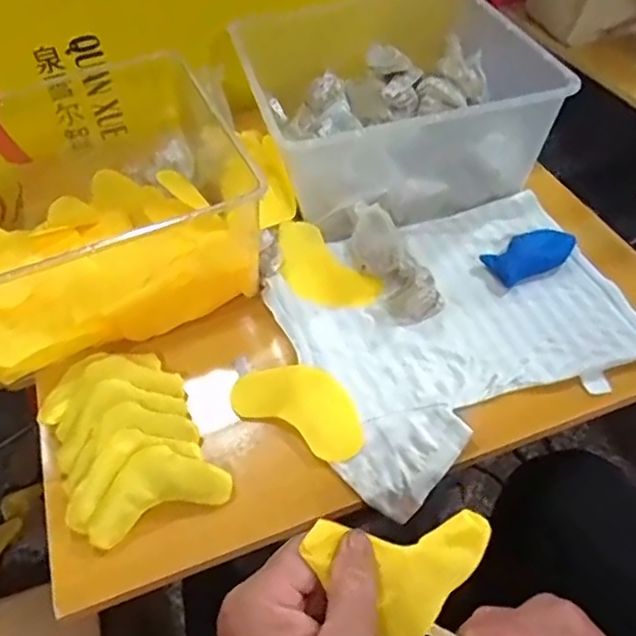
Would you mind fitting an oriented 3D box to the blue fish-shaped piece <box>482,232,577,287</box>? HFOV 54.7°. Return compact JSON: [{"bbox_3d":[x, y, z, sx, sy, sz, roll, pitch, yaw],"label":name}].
[{"bbox_3d":[0.215,-0.063,0.617,0.090,0.011,0.048,-18,50,-11],"label":"blue fish-shaped piece"}]

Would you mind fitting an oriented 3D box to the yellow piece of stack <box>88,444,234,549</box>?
[{"bbox_3d":[-0.123,0.129,0.471,0.105,0.022,0.054,-16,50,-9],"label":"yellow piece of stack"}]

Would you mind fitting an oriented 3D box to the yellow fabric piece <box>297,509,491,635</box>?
[{"bbox_3d":[0.039,0.123,0.288,0.097,0.016,0.057,2,87,-24],"label":"yellow fabric piece"}]

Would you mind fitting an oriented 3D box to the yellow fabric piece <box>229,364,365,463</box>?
[{"bbox_3d":[-0.011,0.071,0.520,0.114,0.018,0.066,23,54,22],"label":"yellow fabric piece"}]

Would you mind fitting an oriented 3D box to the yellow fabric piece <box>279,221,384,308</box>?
[{"bbox_3d":[0.003,-0.047,0.625,0.120,0.010,0.062,42,82,12],"label":"yellow fabric piece"}]

